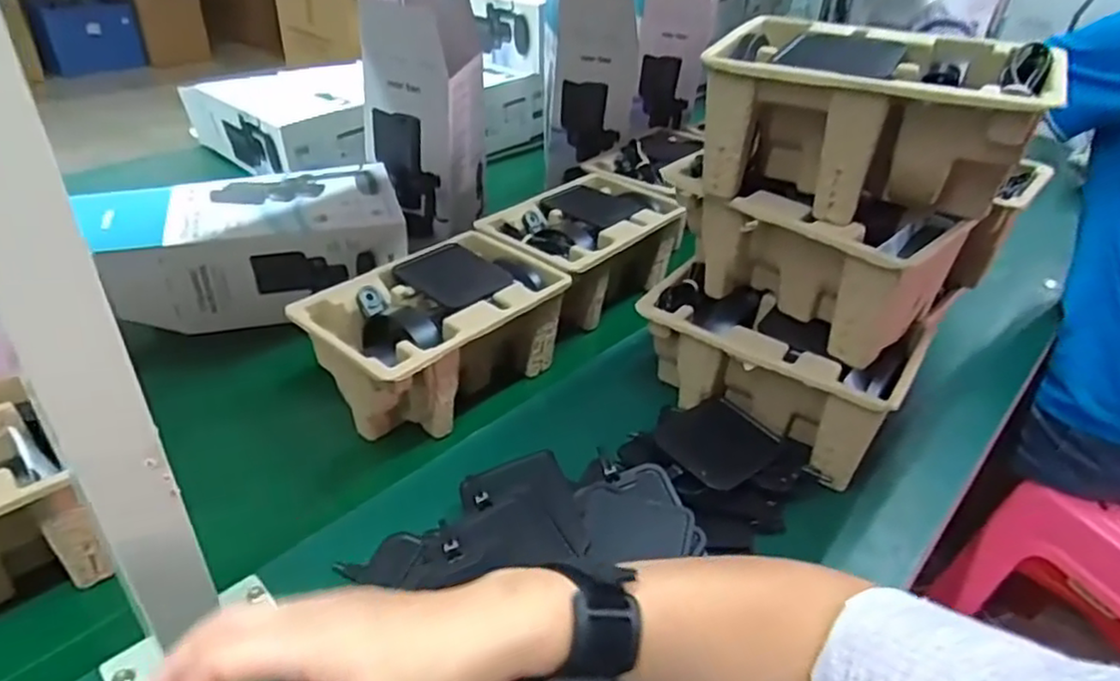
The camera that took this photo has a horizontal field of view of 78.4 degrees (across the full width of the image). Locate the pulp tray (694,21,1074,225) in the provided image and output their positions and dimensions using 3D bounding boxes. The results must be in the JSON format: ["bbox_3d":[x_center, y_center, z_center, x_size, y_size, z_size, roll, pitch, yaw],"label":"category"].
[{"bbox_3d":[0.229,-0.160,0.519,0.217,0.114,0.150,18,35,25],"label":"pulp tray"}]

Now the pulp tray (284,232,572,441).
[{"bbox_3d":[-0.107,-0.002,0.655,0.140,0.114,0.235,28,41,36],"label":"pulp tray"}]

